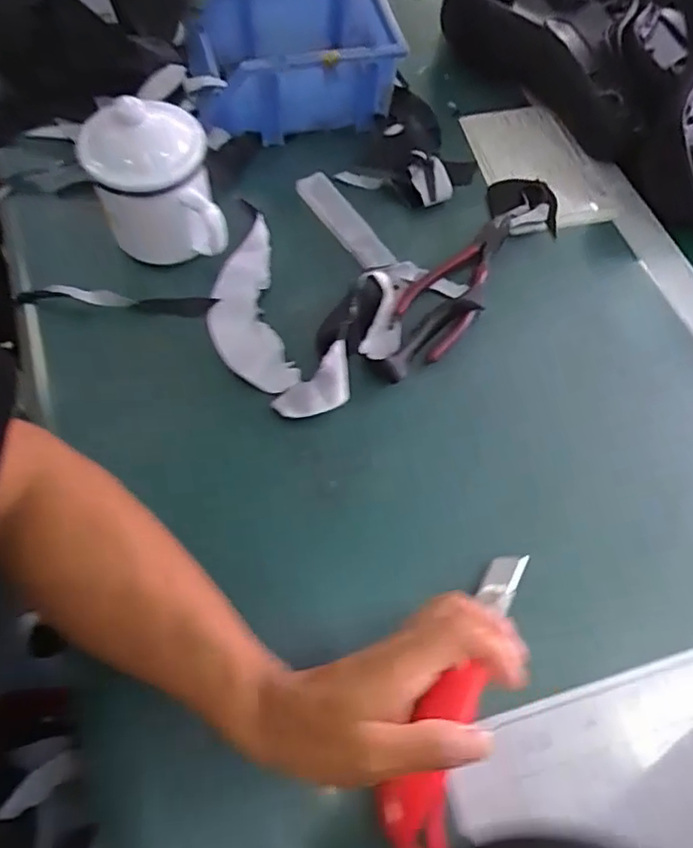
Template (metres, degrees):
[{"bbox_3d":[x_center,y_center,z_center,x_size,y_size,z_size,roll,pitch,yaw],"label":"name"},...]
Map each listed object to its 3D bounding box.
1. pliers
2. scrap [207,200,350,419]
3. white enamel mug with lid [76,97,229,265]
[{"bbox_3d":[0.092,-0.115,0.480,0.054,0.012,0.153,35,67,12],"label":"pliers"},{"bbox_3d":[-0.064,-0.084,0.445,0.075,0.036,0.182,-22,68,-13],"label":"scrap"},{"bbox_3d":[-0.140,-0.176,0.444,0.089,0.107,0.081,-12,66,-9],"label":"white enamel mug with lid"}]

